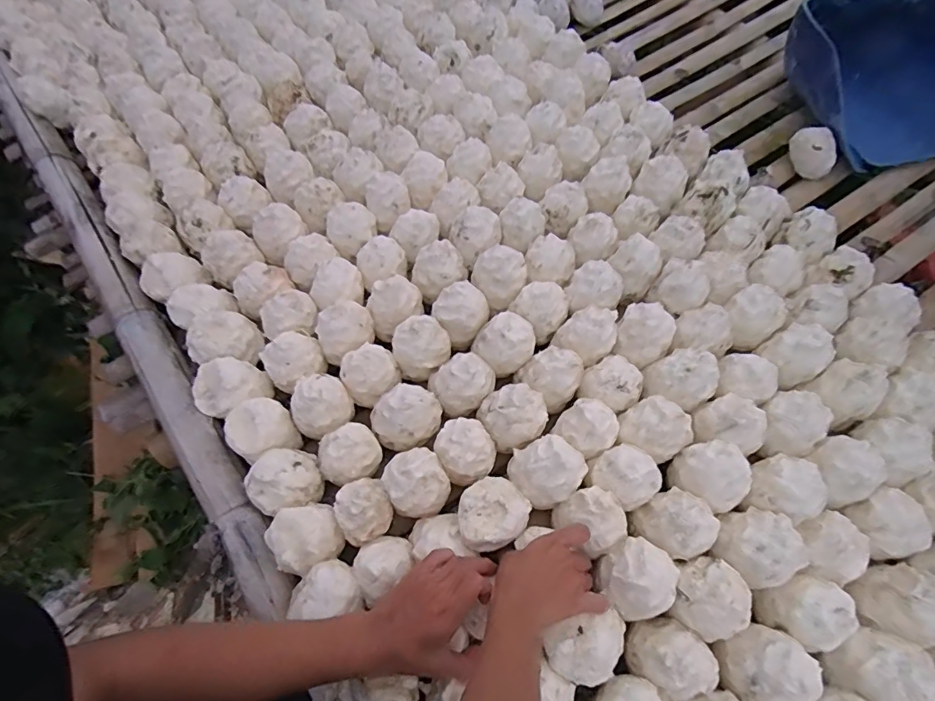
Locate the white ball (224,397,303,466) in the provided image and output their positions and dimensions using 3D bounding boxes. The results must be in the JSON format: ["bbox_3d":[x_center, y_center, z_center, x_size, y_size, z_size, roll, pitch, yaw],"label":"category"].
[{"bbox_3d":[-0.300,0.115,0.701,0.083,0.068,0.084,0,65,1],"label":"white ball"}]

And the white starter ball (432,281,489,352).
[{"bbox_3d":[-0.011,-0.060,0.741,0.074,0.075,0.072,0,65,1],"label":"white starter ball"}]

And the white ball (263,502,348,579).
[{"bbox_3d":[-0.208,0.239,0.617,0.079,0.065,0.078,0,65,1],"label":"white ball"}]

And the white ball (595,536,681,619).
[{"bbox_3d":[0.204,0.270,0.568,0.081,0.062,0.079,0,65,1],"label":"white ball"}]

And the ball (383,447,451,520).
[{"bbox_3d":[-0.068,0.178,0.647,0.078,0.070,0.081,0,65,1],"label":"ball"}]

